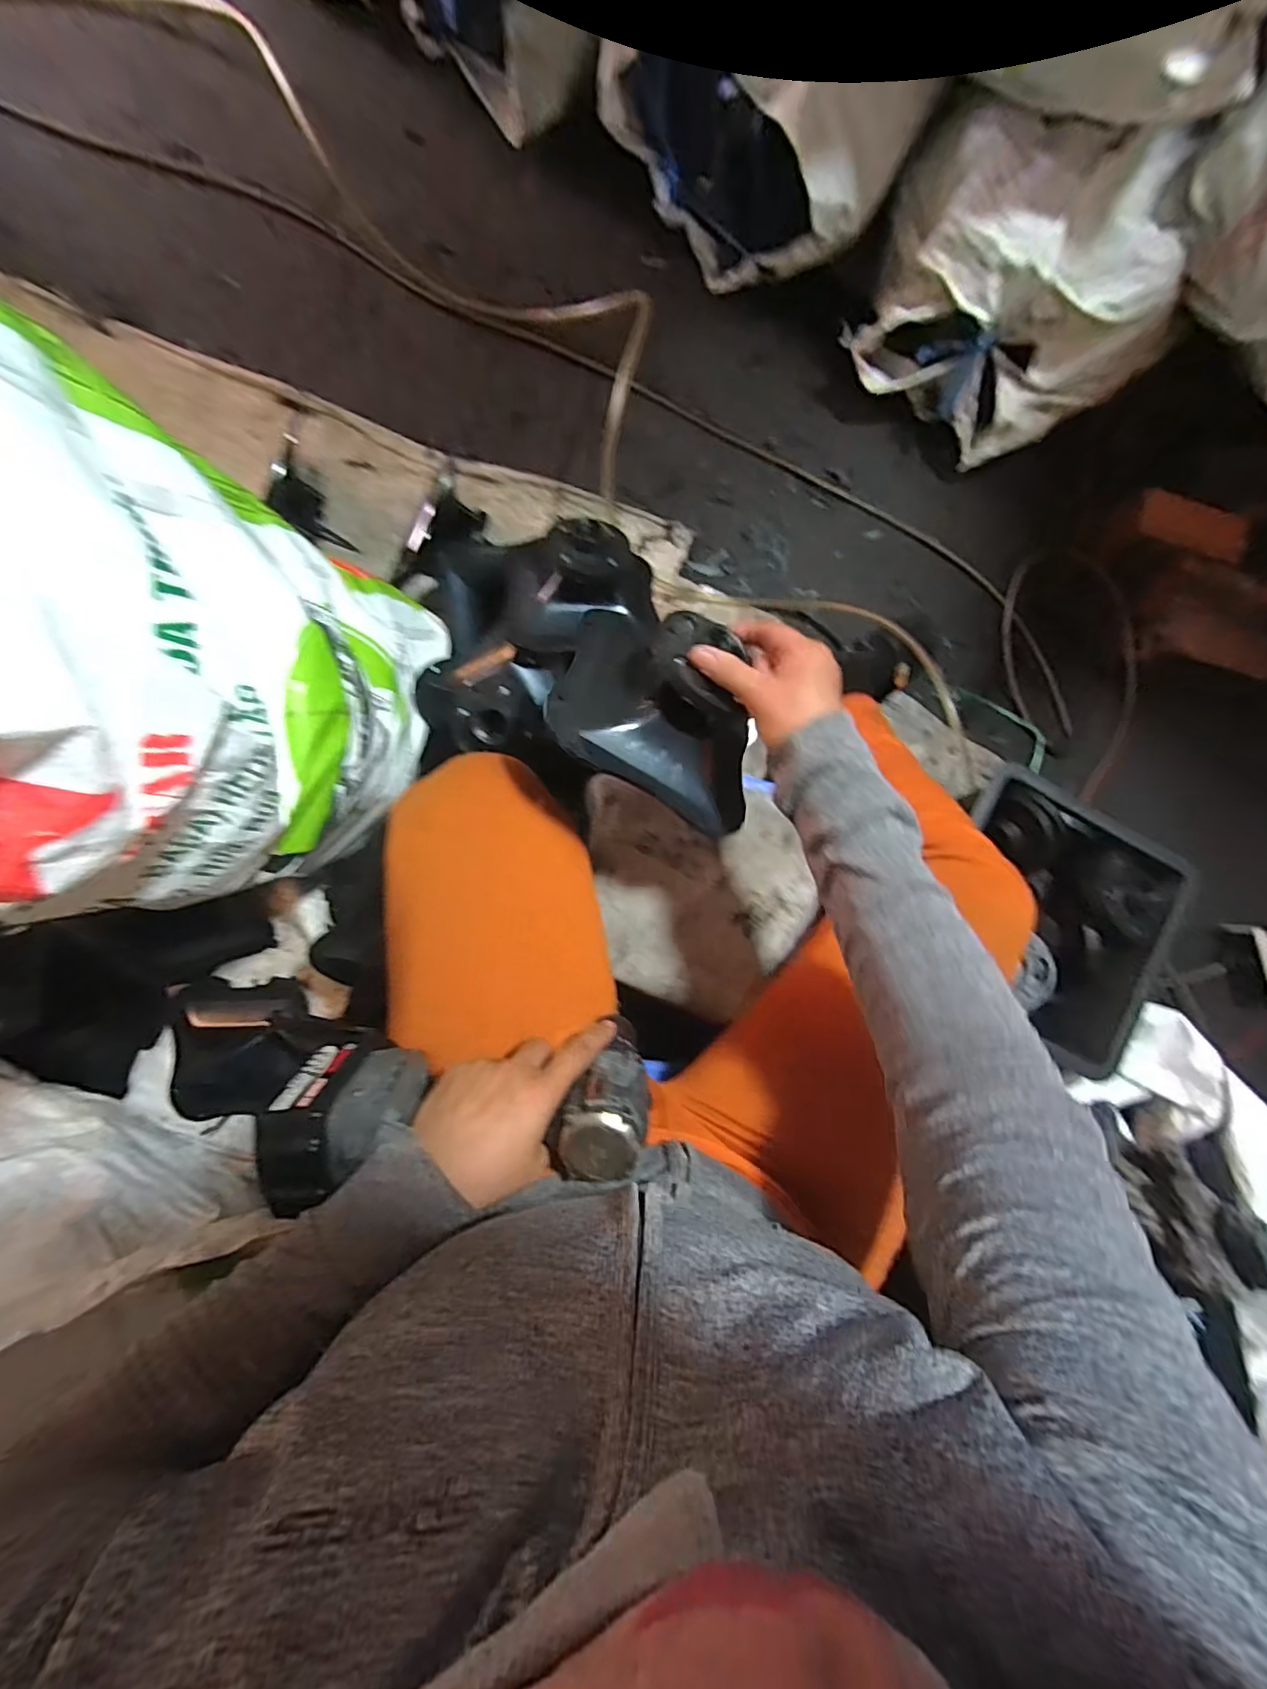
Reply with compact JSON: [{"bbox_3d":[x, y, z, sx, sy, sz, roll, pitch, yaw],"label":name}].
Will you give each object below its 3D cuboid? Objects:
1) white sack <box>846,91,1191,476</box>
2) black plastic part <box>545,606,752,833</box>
[{"bbox_3d":[0.473,-0.679,0.718,0.381,0.226,0.246,31,87,-1],"label":"white sack"},{"bbox_3d":[0.025,-0.103,0.457,0.164,0.094,0.150,0,88,-3],"label":"black plastic part"}]

